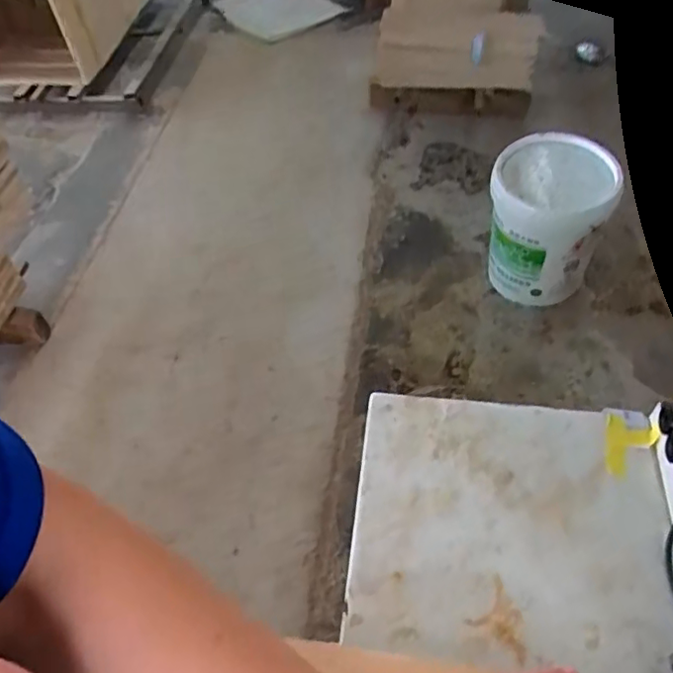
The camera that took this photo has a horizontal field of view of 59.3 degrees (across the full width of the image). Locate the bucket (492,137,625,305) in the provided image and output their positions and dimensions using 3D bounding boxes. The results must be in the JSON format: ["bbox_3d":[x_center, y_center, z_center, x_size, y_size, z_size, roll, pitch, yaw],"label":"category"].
[{"bbox_3d":[0.562,-0.310,1.627,0.287,0.380,0.289,-2,52,3],"label":"bucket"}]

